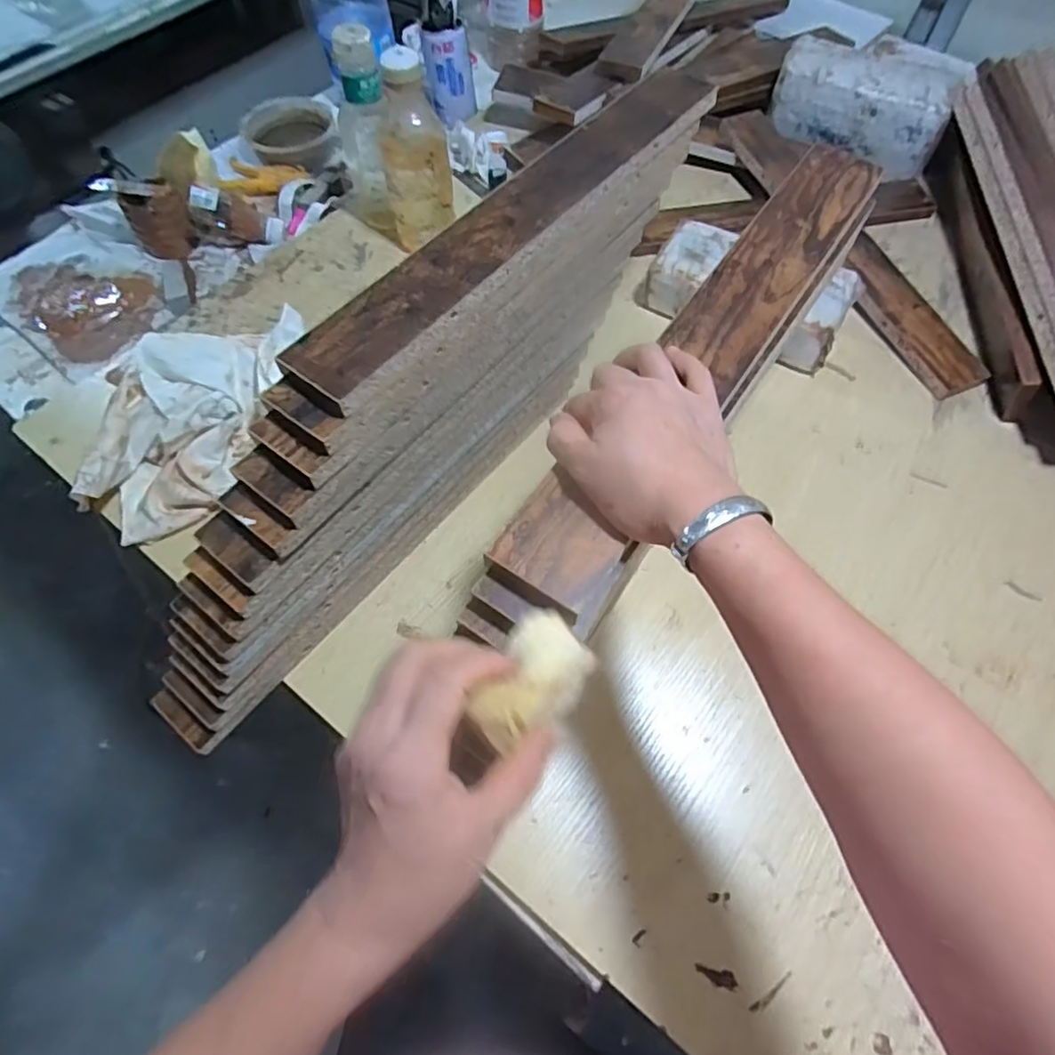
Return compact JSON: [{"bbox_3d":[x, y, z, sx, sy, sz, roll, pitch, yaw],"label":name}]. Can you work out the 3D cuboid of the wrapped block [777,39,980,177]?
[{"bbox_3d":[0.431,-0.551,0.810,0.210,0.114,0.097,22,63,10],"label":"wrapped block"}]

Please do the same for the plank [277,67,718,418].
[{"bbox_3d":[-0.001,-0.243,0.469,0.064,0.013,0.445,35,67,17],"label":"plank"}]

